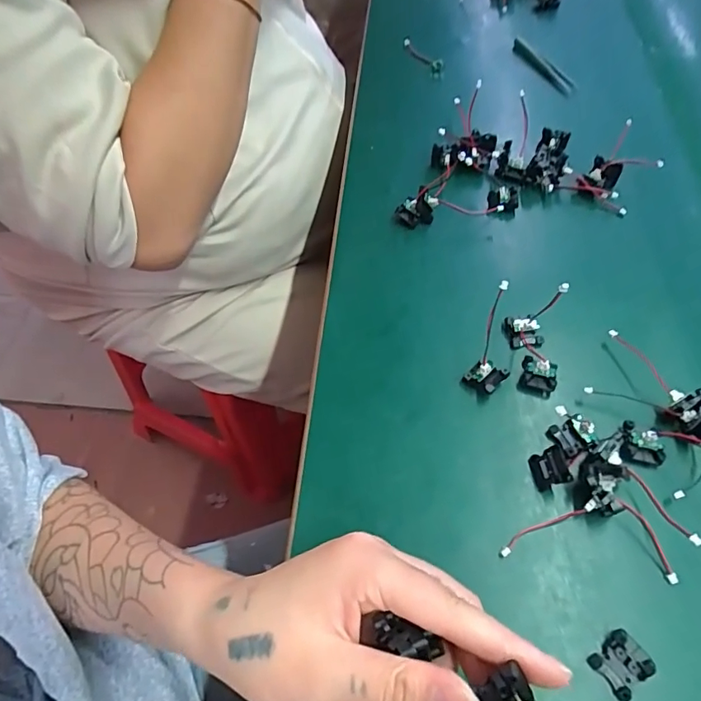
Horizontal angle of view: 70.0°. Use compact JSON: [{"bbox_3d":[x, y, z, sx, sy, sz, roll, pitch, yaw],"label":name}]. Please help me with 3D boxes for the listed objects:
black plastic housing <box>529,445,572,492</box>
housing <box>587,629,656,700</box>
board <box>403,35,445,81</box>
[{"bbox_3d":[0.112,0.066,0.282,0.010,0.024,0.020,7,56,-25],"label":"black plastic housing"},{"bbox_3d":[0.129,0.149,0.237,0.024,0.007,0.021,-31,62,-17],"label":"housing"},{"bbox_3d":[0.077,-0.317,0.537,0.021,0.012,0.077,-22,60,-13],"label":"board"}]

